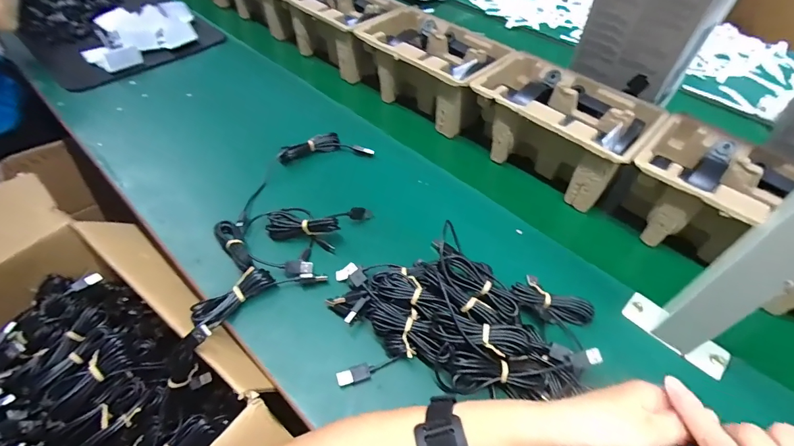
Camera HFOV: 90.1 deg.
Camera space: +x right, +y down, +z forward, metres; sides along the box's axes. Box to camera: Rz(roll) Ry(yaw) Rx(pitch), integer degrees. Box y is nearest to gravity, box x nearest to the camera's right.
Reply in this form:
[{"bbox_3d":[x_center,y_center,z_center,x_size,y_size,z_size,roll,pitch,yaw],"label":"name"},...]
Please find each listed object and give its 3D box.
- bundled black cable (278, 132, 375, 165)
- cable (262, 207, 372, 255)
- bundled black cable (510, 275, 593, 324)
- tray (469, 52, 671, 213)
[{"bbox_3d":[-0.106,-0.113,0.593,0.133,0.023,0.041,-8,49,-7],"label":"bundled black cable"},{"bbox_3d":[-0.098,0.000,0.493,0.125,0.034,0.062,2,48,2],"label":"cable"},{"bbox_3d":[0.166,0.087,0.425,0.085,0.019,0.038,17,51,15],"label":"bundled black cable"},{"bbox_3d":[0.228,-0.137,0.563,0.225,0.106,0.144,34,57,27],"label":"tray"}]

